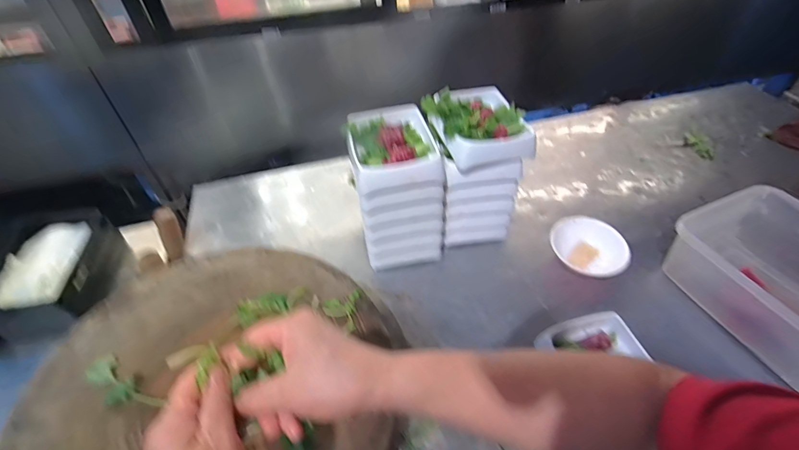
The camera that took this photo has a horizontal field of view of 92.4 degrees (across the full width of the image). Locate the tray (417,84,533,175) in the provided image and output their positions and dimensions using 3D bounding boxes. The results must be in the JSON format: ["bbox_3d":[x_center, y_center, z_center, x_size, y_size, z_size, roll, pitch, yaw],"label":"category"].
[{"bbox_3d":[0.126,-0.164,0.624,0.147,0.061,0.155,-11,46,-8],"label":"tray"}]

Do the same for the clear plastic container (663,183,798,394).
[{"bbox_3d":[0.579,0.097,0.560,0.206,0.116,0.325,-21,48,-17],"label":"clear plastic container"}]

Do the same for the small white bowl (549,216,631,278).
[{"bbox_3d":[0.329,0.044,0.676,0.127,0.052,0.113,24,51,24],"label":"small white bowl"}]

